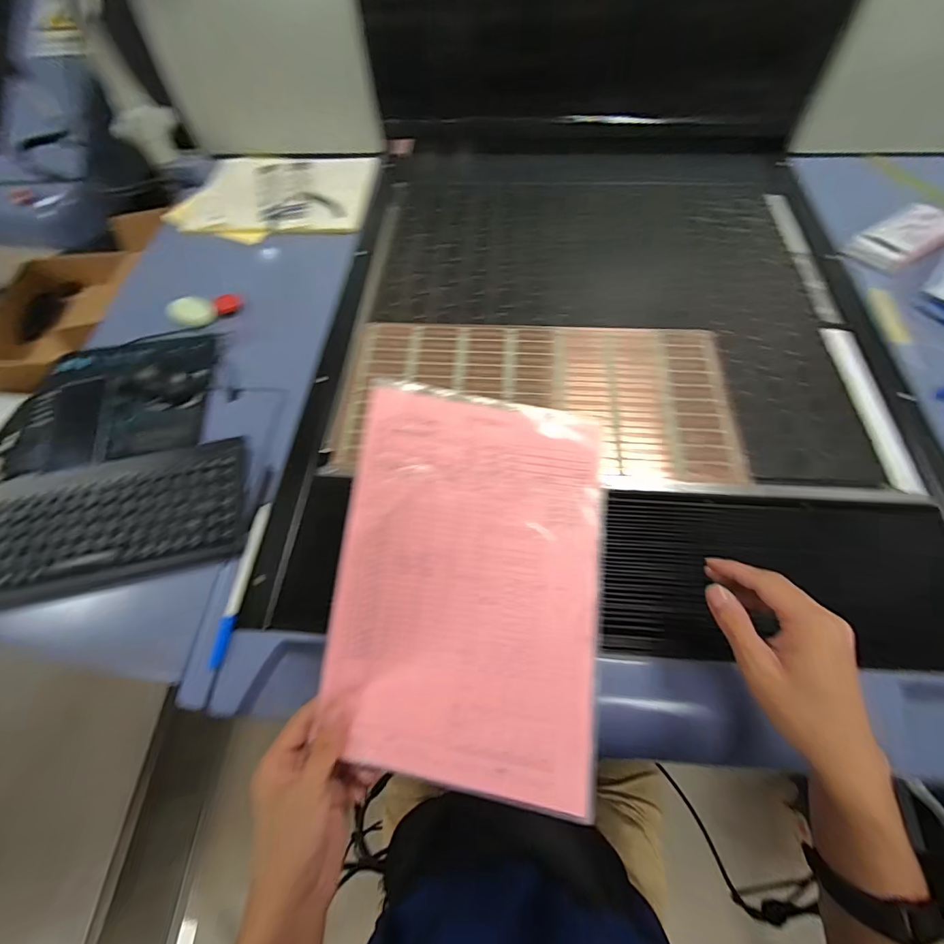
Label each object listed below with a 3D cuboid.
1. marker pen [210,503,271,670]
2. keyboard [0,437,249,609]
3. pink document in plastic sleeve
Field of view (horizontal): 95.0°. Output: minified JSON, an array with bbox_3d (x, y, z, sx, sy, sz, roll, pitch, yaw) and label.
[{"bbox_3d":[-0.243,0.112,0.459,0.015,0.007,0.171,11,59,-13],"label":"marker pen"},{"bbox_3d":[-0.399,0.050,0.484,0.279,0.028,0.145,-13,62,-6],"label":"keyboard"},{"bbox_3d":[-0.001,0.074,0.342,0.205,0.063,0.289,7,73,3],"label":"pink document in plastic sleeve"}]

